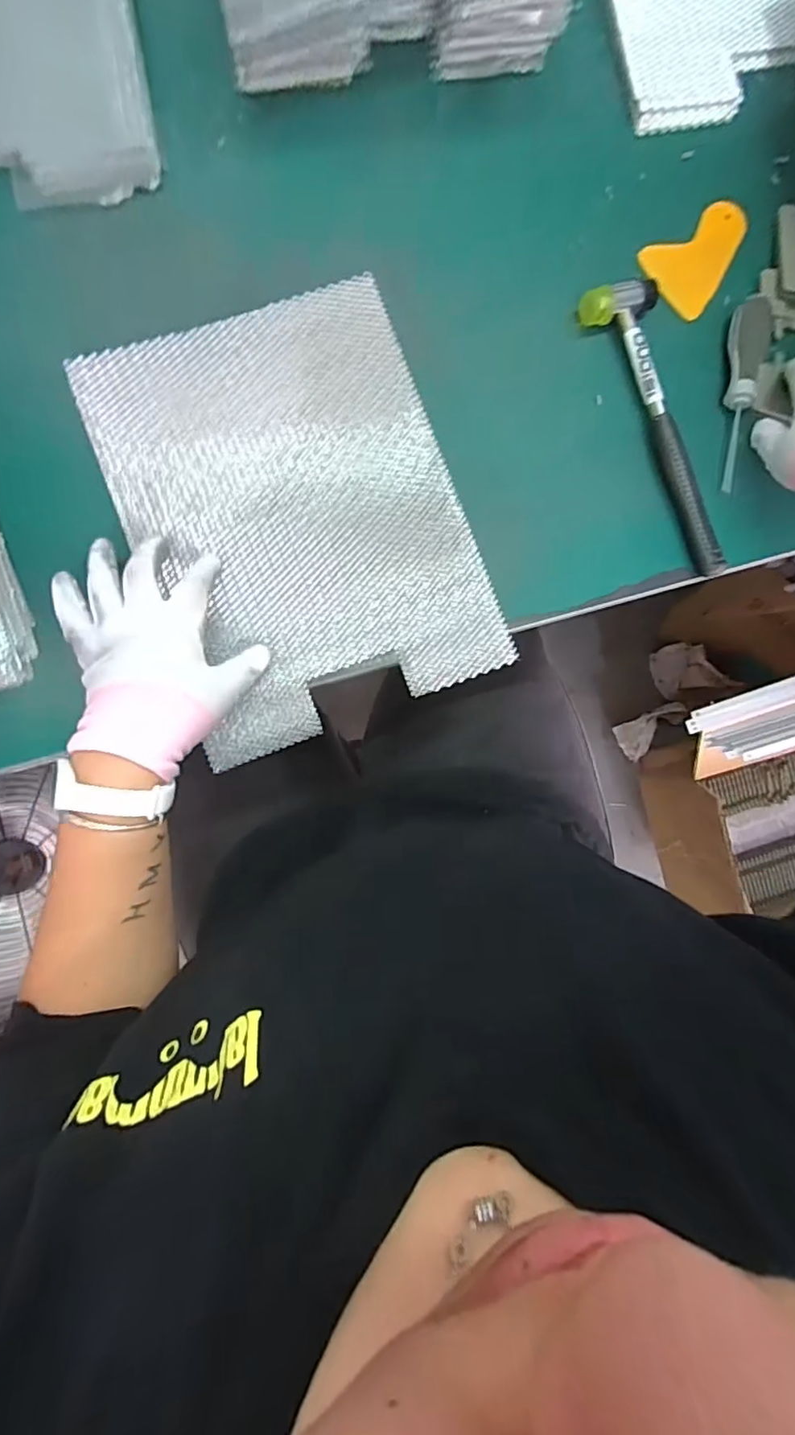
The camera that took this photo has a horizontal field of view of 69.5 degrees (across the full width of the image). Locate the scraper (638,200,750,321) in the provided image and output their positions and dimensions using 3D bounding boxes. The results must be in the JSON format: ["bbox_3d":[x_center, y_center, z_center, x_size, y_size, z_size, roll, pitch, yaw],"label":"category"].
[{"bbox_3d":[0.249,-0.394,0.483,0.067,0.009,0.106,32,86,-1],"label":"scraper"}]

